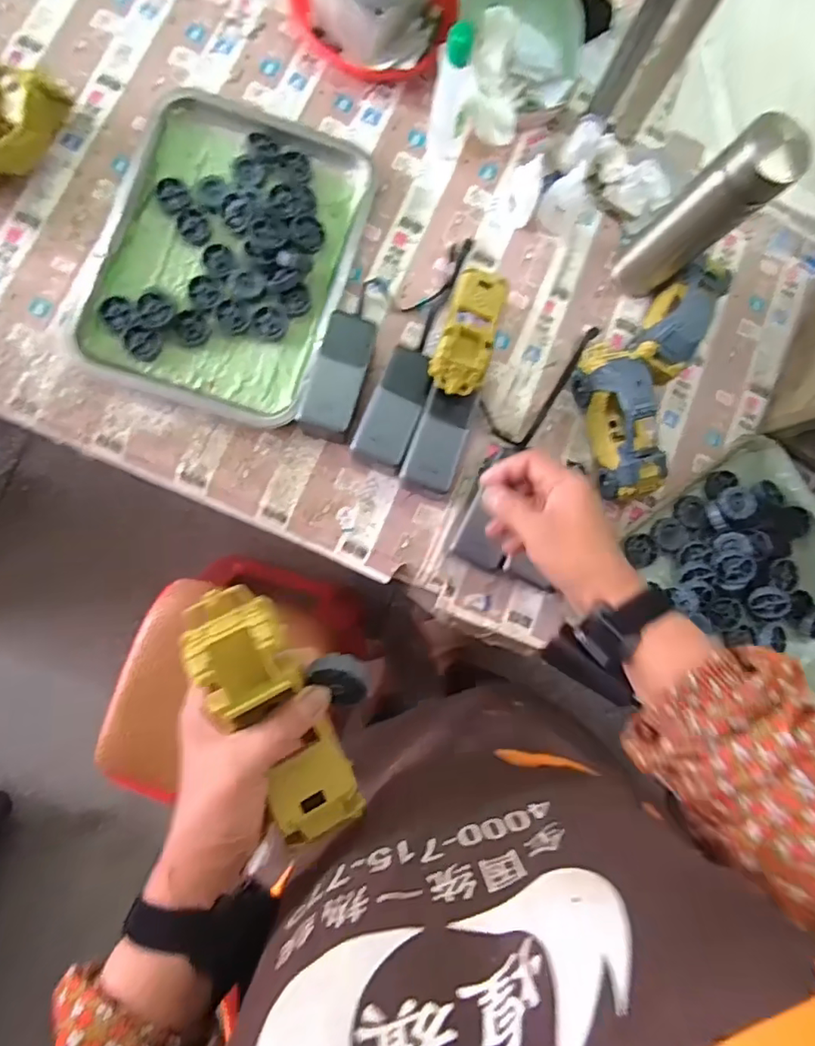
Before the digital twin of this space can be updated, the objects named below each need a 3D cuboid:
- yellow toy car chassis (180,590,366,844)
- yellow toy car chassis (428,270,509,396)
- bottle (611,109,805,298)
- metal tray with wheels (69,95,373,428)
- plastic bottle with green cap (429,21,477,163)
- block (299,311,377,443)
[{"bbox_3d":[-0.078,0.118,0.323,0.051,0.030,0.166,-23,107,-7],"label":"yellow toy car chassis"},{"bbox_3d":[0.066,-0.206,0.578,0.057,0.056,0.172,17,60,-3],"label":"yellow toy car chassis"},{"bbox_3d":[0.296,-0.309,0.559,0.073,0.221,0.053,44,82,0],"label":"bottle"},{"bbox_3d":[-0.202,-0.298,0.603,0.265,0.029,0.352,15,83,-4],"label":"metal tray with wheels"},{"bbox_3d":[0.050,-0.457,0.579,0.042,0.134,0.042,10,84,-4],"label":"plastic bottle with green cap"},{"bbox_3d":[-0.072,-0.154,0.581,0.053,0.048,0.127,16,84,-5],"label":"block"}]

